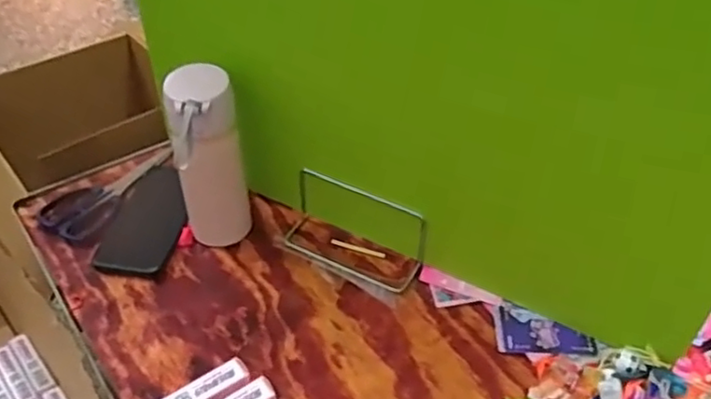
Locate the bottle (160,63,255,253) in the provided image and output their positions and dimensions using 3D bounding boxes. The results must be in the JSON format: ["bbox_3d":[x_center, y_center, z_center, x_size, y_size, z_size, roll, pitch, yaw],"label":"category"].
[{"bbox_3d":[-0.145,-0.029,0.659,0.064,0.200,0.069,-13,45,-12],"label":"bottle"}]

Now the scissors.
[{"bbox_3d":[-0.295,-0.017,0.785,0.076,0.008,0.173,21,48,21],"label":"scissors"}]

